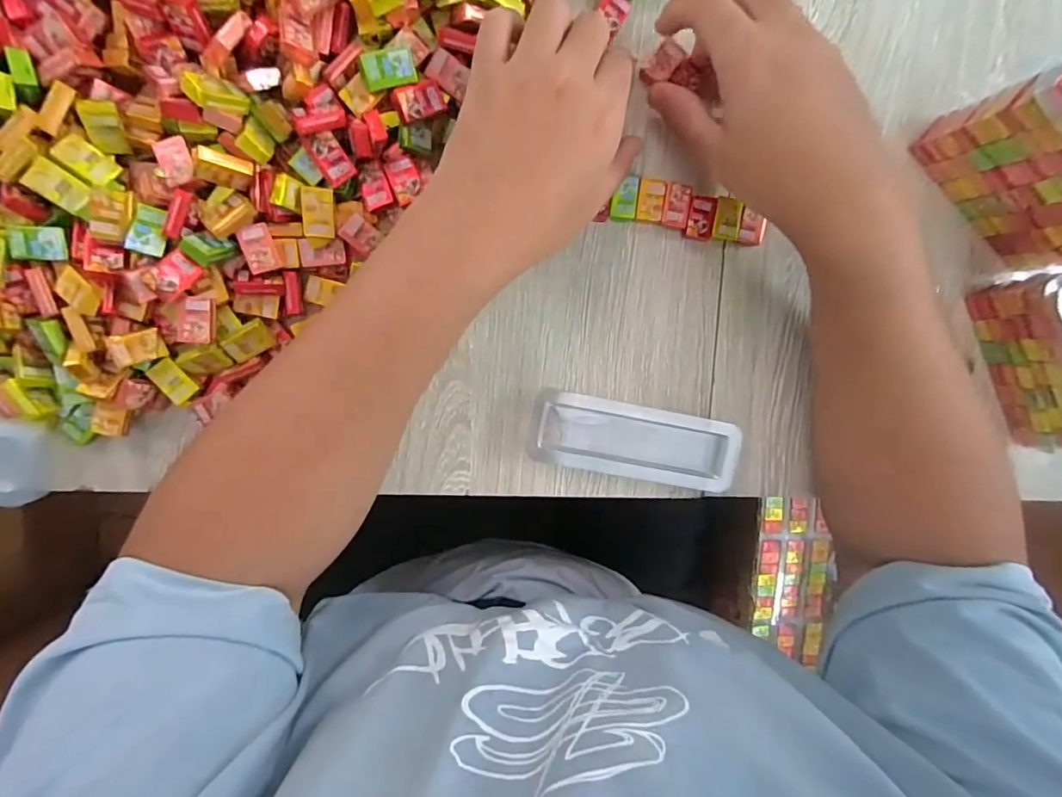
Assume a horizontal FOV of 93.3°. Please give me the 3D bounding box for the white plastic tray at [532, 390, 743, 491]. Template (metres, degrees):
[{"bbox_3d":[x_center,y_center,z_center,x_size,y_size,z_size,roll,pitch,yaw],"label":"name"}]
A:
[{"bbox_3d":[0.067,0.029,0.331,0.135,0.022,0.049,11,96,-7],"label":"white plastic tray"}]

